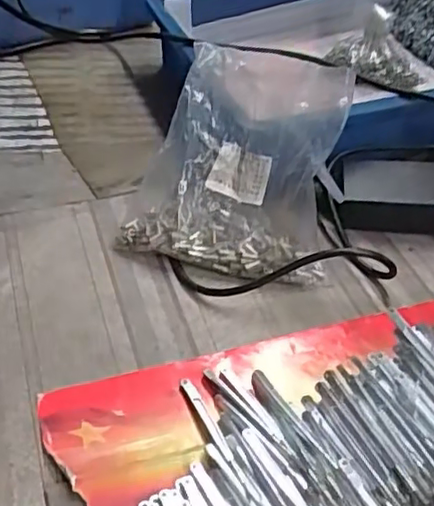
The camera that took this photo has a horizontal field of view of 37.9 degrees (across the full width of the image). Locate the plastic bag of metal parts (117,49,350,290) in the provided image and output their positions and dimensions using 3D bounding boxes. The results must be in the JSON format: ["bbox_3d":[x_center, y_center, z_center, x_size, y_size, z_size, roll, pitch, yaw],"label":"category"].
[{"bbox_3d":[0.015,-0.073,0.501,0.154,0.128,0.154,8,44,3],"label":"plastic bag of metal parts"}]

